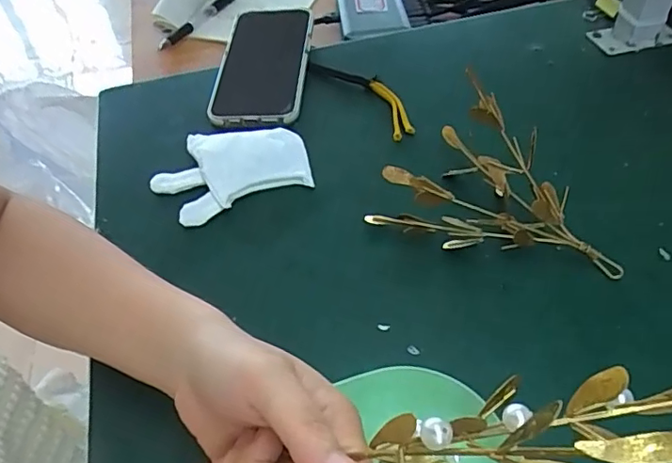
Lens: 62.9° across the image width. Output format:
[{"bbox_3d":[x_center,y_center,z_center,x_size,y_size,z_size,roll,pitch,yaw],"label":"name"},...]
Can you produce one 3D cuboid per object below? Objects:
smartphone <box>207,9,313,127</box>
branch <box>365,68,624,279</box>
[{"bbox_3d":[-0.069,-0.159,0.519,0.083,0.010,0.167,2,54,5],"label":"smartphone"},{"bbox_3d":[0.111,-0.046,0.382,0.169,0.082,0.108,7,51,10],"label":"branch"}]

